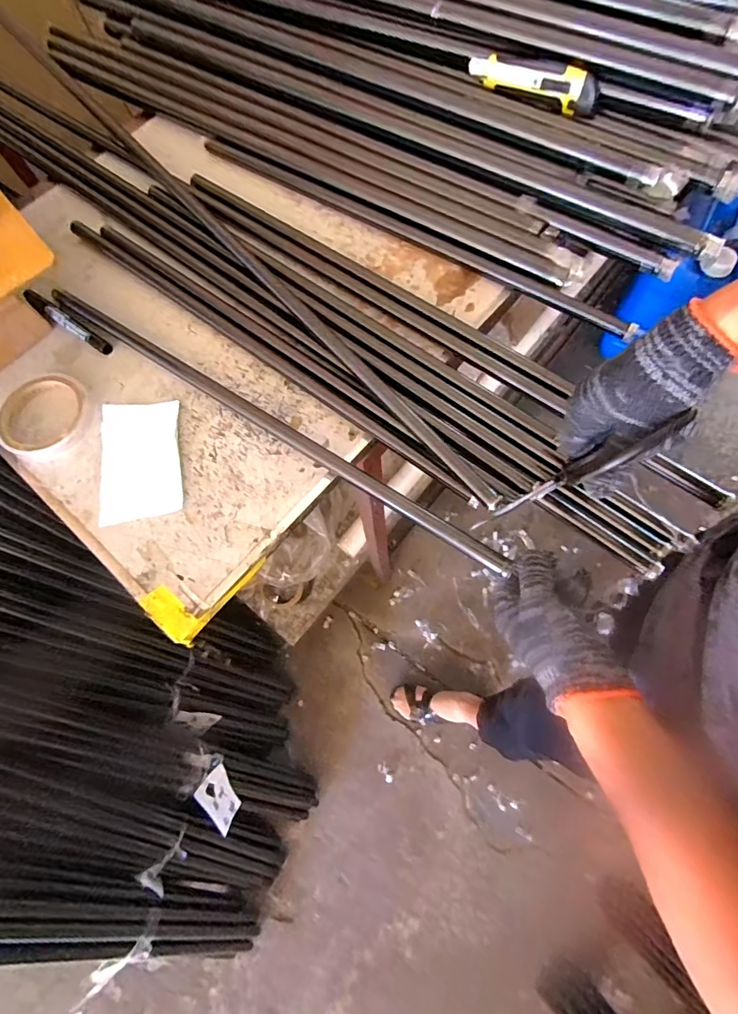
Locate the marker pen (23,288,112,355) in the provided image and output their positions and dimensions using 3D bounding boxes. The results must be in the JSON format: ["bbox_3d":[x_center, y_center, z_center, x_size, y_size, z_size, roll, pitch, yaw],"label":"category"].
[{"bbox_3d":[-0.343,-0.211,0.513,0.128,0.011,0.015,34,77,14],"label":"marker pen"}]

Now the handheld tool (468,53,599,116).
[{"bbox_3d":[0.195,-0.513,0.539,0.158,0.032,0.026,27,75,12],"label":"handheld tool"}]

